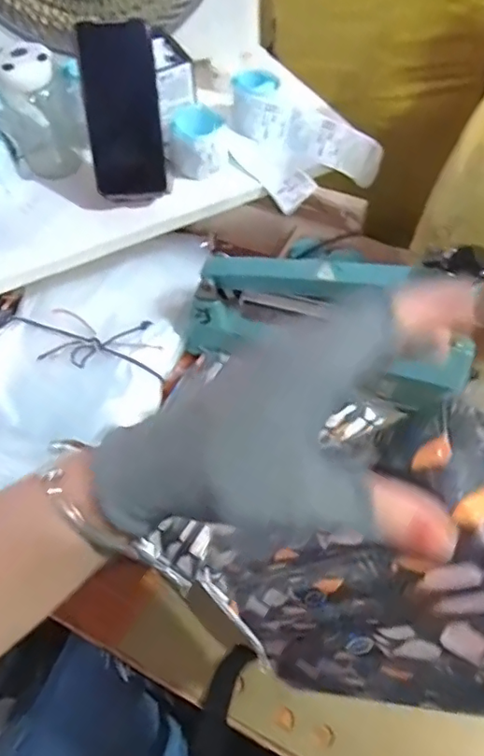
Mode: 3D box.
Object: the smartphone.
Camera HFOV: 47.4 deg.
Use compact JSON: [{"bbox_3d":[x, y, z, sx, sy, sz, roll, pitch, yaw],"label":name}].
[{"bbox_3d":[-0.124,-0.274,0.574,0.074,0.164,0.015,-14,36,-18],"label":"smartphone"}]

